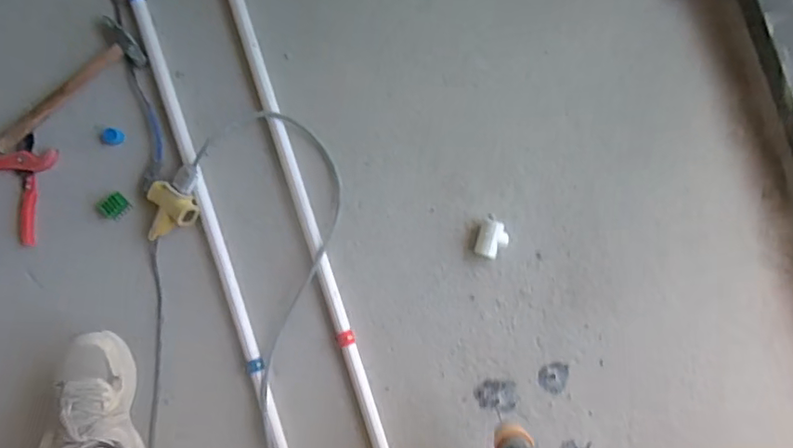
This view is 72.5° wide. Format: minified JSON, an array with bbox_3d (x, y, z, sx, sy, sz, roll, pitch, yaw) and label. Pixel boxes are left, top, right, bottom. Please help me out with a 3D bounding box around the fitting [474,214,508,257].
[{"bbox_3d":[0.160,0.022,0.906,0.048,0.029,0.068,15,92,4],"label":"fitting"}]

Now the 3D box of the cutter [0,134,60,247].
[{"bbox_3d":[-0.690,-0.086,0.964,0.201,0.017,0.167,38,93,3],"label":"cutter"}]

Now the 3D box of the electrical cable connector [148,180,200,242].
[{"bbox_3d":[-0.384,-0.023,0.936,0.081,0.048,0.096,0,90,4],"label":"electrical cable connector"}]

